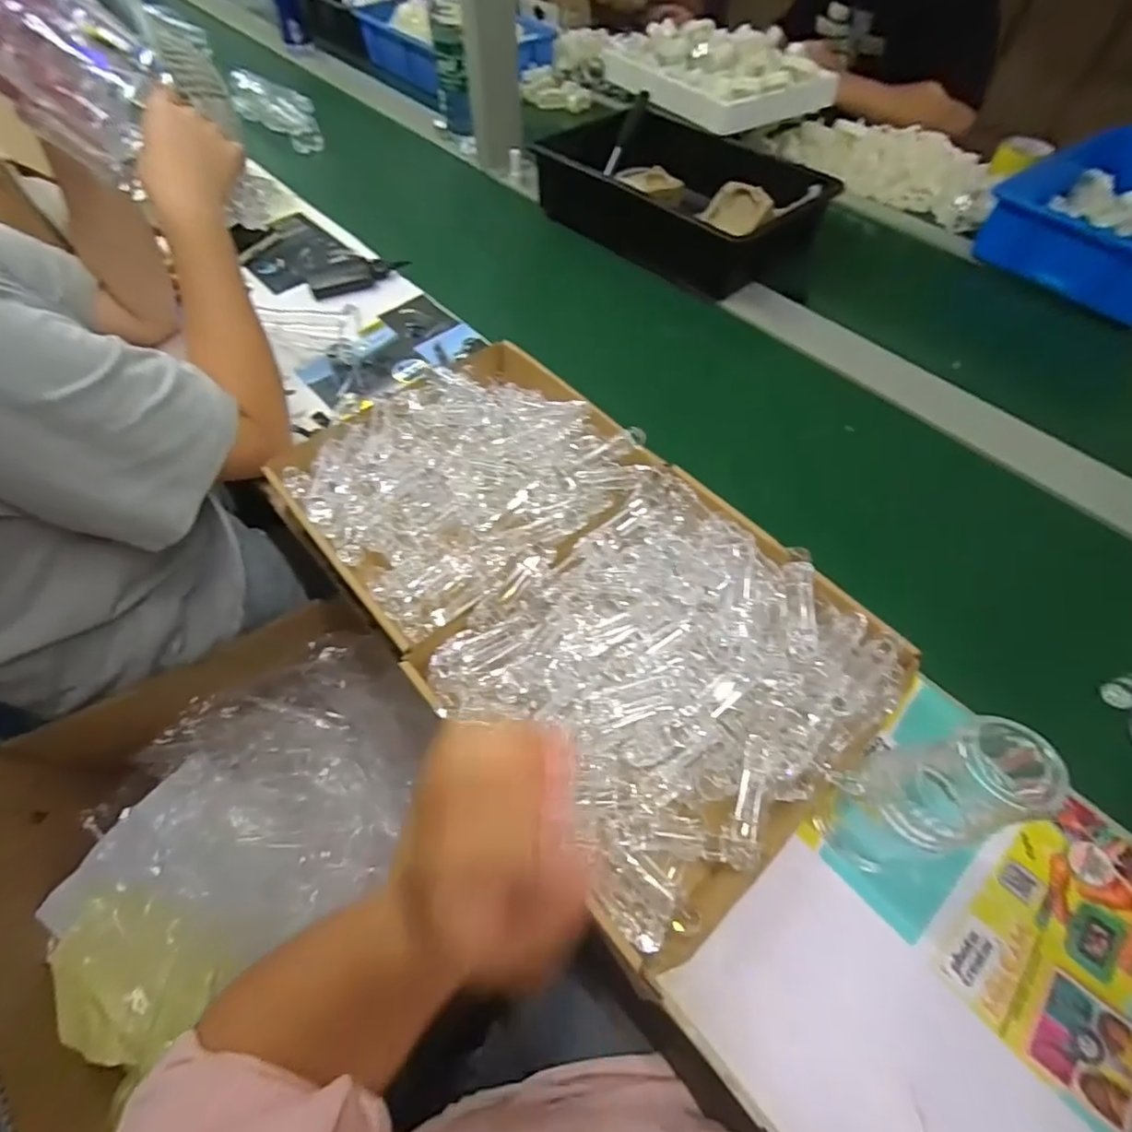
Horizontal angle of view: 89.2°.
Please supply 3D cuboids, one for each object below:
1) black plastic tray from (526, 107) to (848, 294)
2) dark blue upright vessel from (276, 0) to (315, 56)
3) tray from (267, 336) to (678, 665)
[{"bbox_3d":[0.173,-0.573,0.897,0.232,0.104,0.409,-40,66,-22],"label":"black plastic tray"},{"bbox_3d":[-0.648,-1.298,1.337,0.065,0.151,0.072,-10,59,-4],"label":"dark blue upright vessel"},{"bbox_3d":[-0.096,-0.086,0.582,0.313,0.073,0.302,-38,65,-19],"label":"tray"}]

